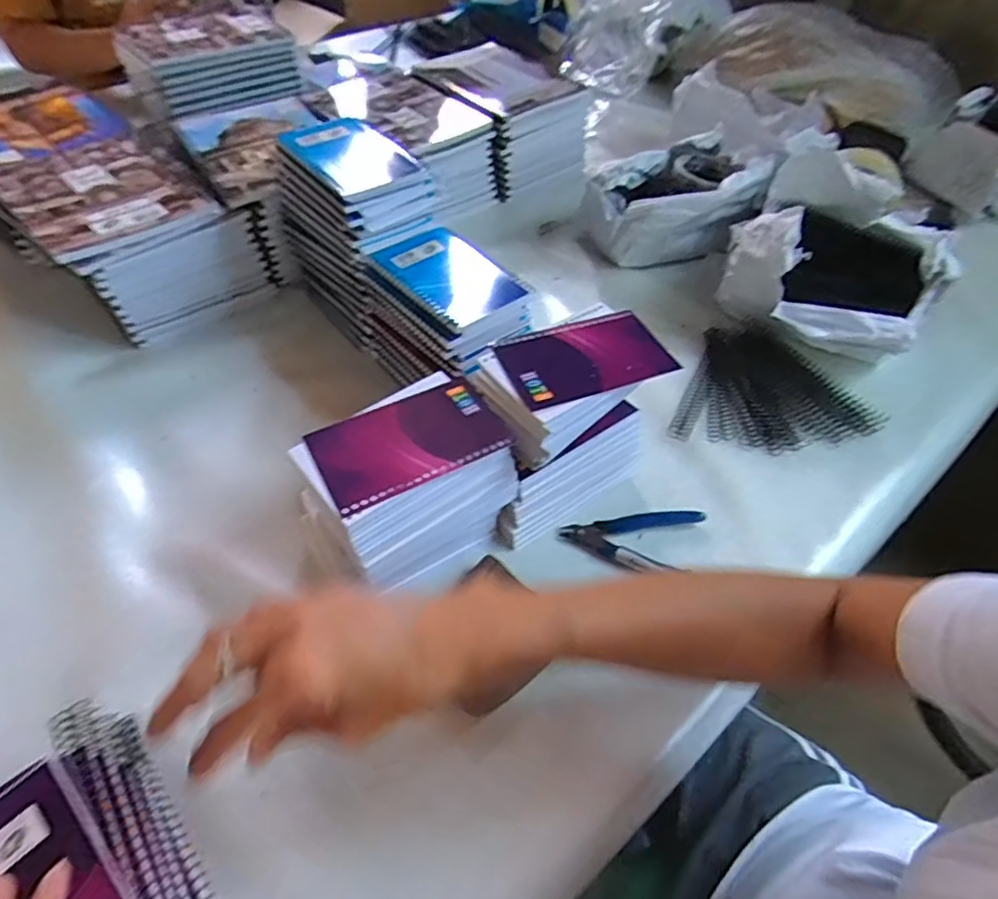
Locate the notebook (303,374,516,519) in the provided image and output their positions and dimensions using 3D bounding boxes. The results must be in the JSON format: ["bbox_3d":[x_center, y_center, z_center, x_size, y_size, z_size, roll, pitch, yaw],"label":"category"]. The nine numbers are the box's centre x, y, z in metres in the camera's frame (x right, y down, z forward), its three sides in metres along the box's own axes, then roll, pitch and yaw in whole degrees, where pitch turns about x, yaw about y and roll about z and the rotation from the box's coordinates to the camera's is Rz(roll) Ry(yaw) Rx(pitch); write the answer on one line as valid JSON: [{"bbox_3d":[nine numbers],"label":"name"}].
[{"bbox_3d":[-0.062,-0.008,0.431,0.130,0.013,0.080,-23,54,-21],"label":"notebook"}]

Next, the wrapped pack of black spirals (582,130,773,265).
[{"bbox_3d":[0.206,-0.290,0.736,0.187,0.109,0.127,-24,54,-22],"label":"wrapped pack of black spirals"}]

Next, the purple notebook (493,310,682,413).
[{"bbox_3d":[0.067,-0.070,0.470,0.124,0.005,0.082,-16,52,-16],"label":"purple notebook"}]

